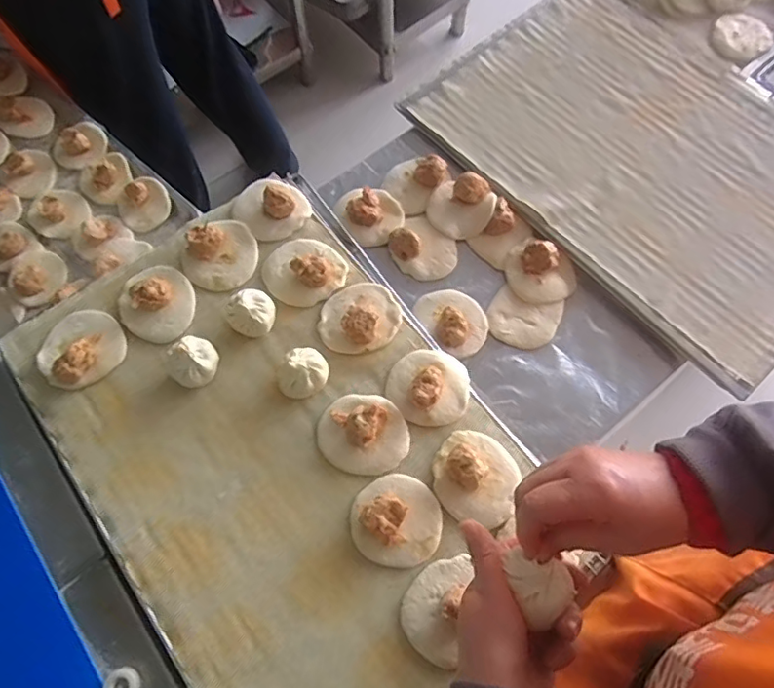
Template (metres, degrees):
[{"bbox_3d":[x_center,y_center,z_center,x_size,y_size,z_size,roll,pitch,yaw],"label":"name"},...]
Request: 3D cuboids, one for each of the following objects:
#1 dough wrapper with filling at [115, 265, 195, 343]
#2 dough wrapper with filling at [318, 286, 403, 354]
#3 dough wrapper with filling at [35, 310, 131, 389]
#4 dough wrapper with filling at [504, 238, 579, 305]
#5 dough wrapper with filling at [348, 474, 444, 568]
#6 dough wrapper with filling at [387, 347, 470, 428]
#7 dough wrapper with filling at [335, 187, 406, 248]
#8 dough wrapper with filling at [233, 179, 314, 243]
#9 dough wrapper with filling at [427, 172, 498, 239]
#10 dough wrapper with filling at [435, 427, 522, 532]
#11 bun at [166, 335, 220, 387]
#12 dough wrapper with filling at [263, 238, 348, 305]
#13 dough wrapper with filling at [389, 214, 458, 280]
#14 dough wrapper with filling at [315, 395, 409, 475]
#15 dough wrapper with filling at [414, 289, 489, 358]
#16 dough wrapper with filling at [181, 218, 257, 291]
[{"bbox_3d":[-0.272,-0.051,0.629,0.084,0.030,0.089,0,68,0],"label":"dough wrapper with filling"},{"bbox_3d":[-0.032,-0.035,0.624,0.093,0.034,0.080,-15,69,-6],"label":"dough wrapper with filling"},{"bbox_3d":[-0.349,0.000,0.610,0.084,0.039,0.091,0,68,0],"label":"dough wrapper with filling"},{"bbox_3d":[0.199,-0.094,0.695,0.095,0.031,0.087,0,68,0],"label":"dough wrapper with filling"},{"bbox_3d":[0.009,0.174,0.539,0.090,0.025,0.085,0,68,0],"label":"dough wrapper with filling"},{"bbox_3d":[0.049,0.043,0.592,0.087,0.033,0.086,37,73,13],"label":"dough wrapper with filling"},{"bbox_3d":[-0.021,-0.173,0.719,0.086,0.029,0.081,-5,68,-2],"label":"dough wrapper with filling"},{"bbox_3d":[-0.148,-0.179,0.679,0.094,0.035,0.083,38,73,13],"label":"dough wrapper with filling"},{"bbox_3d":[0.100,-0.186,0.723,0.086,0.039,0.080,0,68,0],"label":"dough wrapper with filling"},{"bbox_3d":[0.092,0.133,0.556,0.085,0.038,0.088,0,68,0],"label":"dough wrapper with filling"},{"bbox_3d":[-0.214,0.018,0.596,0.052,0.048,0.055,0,68,0],"label":"bun"},{"bbox_3d":[-0.099,-0.092,0.643,0.095,0.031,0.081,-27,71,-11],"label":"dough wrapper with filling"},{"bbox_3d":[0.050,-0.129,0.708,0.088,0.035,0.077,38,73,13],"label":"dough wrapper with filling"},{"bbox_3d":[-0.025,0.092,0.573,0.096,0.024,0.082,2,68,0],"label":"dough wrapper with filling"},{"bbox_3d":[0.085,-0.034,0.669,0.074,0.035,0.093,-26,71,-10],"label":"dough wrapper with filling"},{"bbox_3d":[-0.202,-0.109,0.652,0.087,0.028,0.084,0,68,0],"label":"dough wrapper with filling"}]

